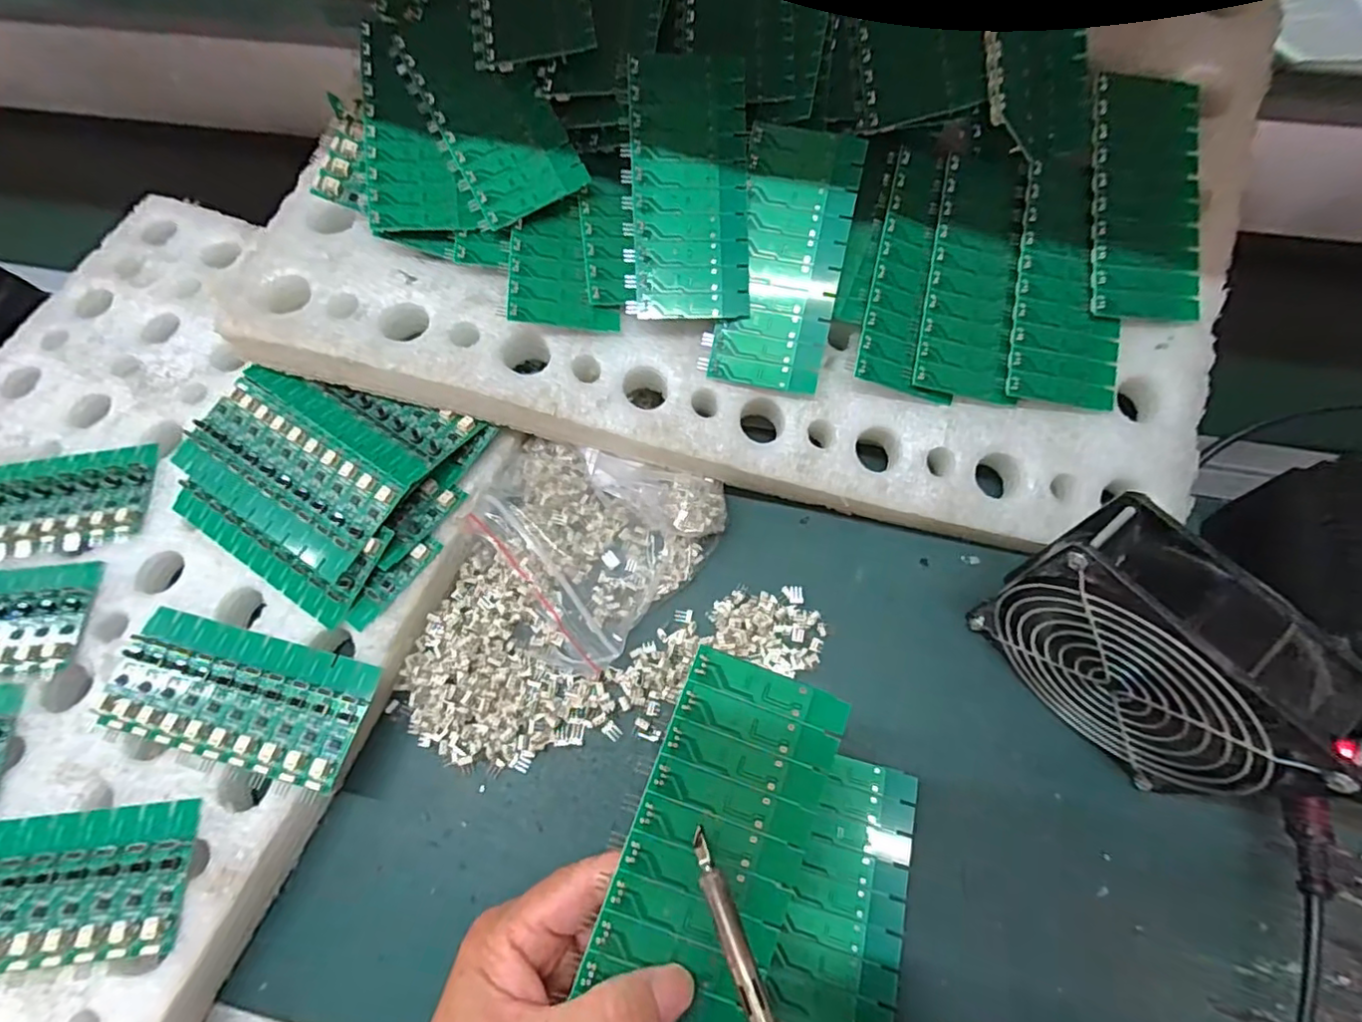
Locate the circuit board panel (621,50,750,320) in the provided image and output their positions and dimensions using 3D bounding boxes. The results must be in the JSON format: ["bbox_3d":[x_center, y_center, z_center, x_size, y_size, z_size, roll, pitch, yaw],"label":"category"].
[{"bbox_3d":[0.003,-0.178,0.330,0.068,0.004,0.140,-1,93,-5],"label":"circuit board panel"}]

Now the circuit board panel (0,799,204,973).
[{"bbox_3d":[-0.300,0.175,0.276,0.138,0.009,0.061,-5,68,-2],"label":"circuit board panel"}]

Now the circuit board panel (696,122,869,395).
[{"bbox_3d":[0.058,-0.140,0.334,0.064,0.005,0.139,12,96,5],"label":"circuit board panel"}]

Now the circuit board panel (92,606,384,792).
[{"bbox_3d":[-0.231,0.095,0.311,0.136,0.008,0.061,14,68,6],"label":"circuit board panel"}]

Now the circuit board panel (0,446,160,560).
[{"bbox_3d":[-0.391,-0.004,0.360,0.137,0.007,0.067,-6,66,-1],"label":"circuit board panel"}]

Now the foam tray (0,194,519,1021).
[{"bbox_3d":[-0.346,0.064,0.339,0.378,0.033,0.532,20,69,8],"label":"foam tray"}]

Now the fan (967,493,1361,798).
[{"bbox_3d":[0.209,0.068,0.276,0.046,0.121,0.122,-34,71,-13],"label":"fan"}]

